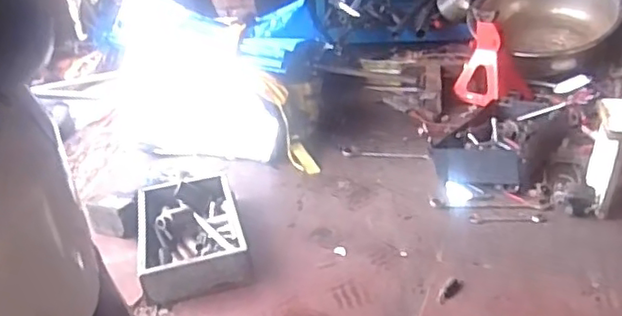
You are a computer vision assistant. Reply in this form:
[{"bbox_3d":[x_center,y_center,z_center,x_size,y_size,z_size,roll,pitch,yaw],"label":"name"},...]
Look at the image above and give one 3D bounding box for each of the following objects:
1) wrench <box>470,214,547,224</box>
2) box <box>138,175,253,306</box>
[{"bbox_3d":[0.406,0.126,1.301,0.151,0.012,0.037,-4,27,6],"label":"wrench"},{"bbox_3d":[-0.255,0.155,1.331,0.210,0.065,0.364,-11,27,-10],"label":"box"}]

